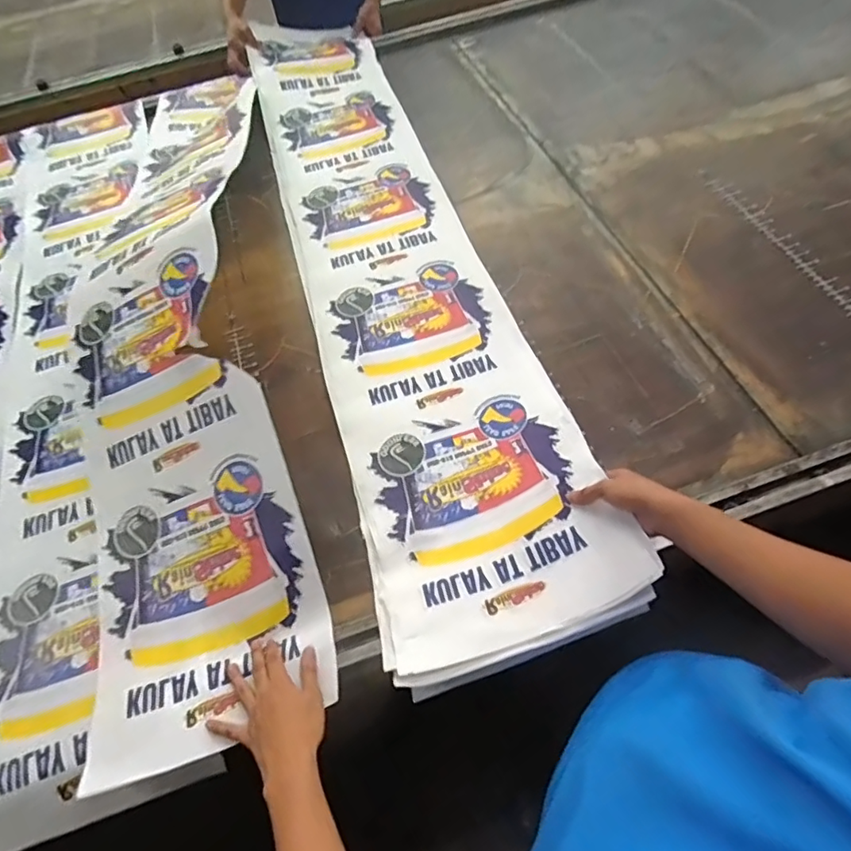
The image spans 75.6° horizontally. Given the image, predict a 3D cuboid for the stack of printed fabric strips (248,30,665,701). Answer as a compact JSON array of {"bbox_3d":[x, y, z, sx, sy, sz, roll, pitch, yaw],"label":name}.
[{"bbox_3d":[-0.105,-0.431,1.154,0.342,0.083,1.792,-16,55,-4],"label":"stack of printed fabric strips"}]

